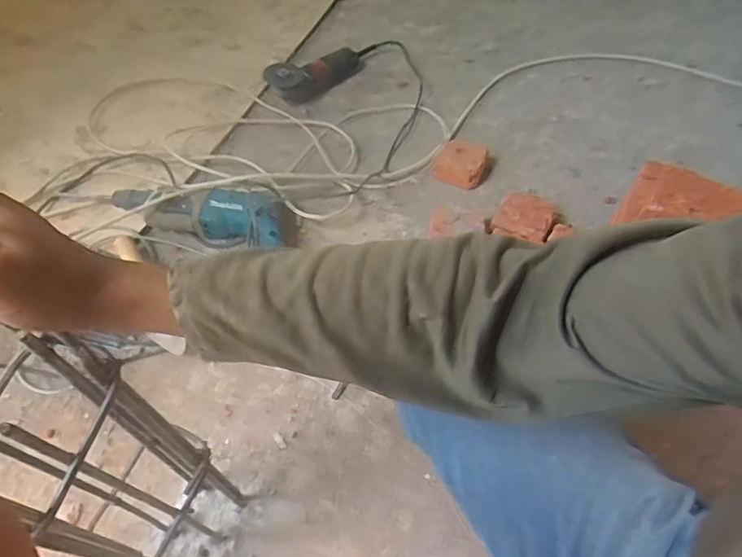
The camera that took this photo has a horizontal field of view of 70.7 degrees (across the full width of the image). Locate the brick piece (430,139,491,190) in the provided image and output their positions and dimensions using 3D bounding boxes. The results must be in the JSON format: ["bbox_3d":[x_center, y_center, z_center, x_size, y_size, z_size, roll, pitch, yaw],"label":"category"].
[{"bbox_3d":[0.199,-0.252,1.148,0.110,0.047,0.110,21,58,12],"label":"brick piece"}]

